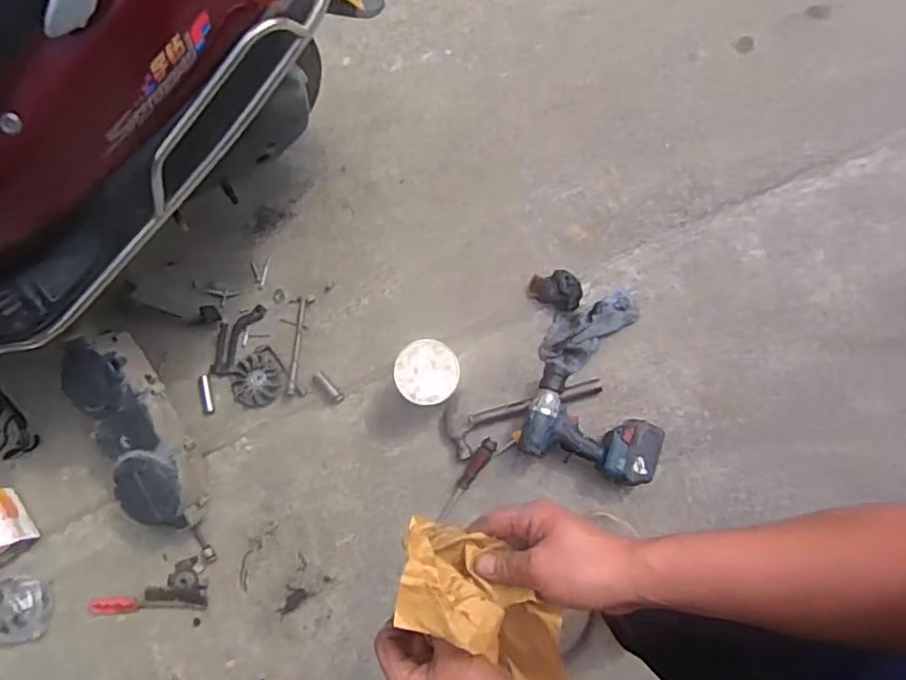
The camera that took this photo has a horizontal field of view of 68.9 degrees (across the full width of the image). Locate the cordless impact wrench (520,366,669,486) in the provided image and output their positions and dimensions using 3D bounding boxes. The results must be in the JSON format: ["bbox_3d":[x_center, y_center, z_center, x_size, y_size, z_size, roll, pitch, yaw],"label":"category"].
[{"bbox_3d":[0.265,0.160,1.247,0.242,0.085,0.172,17,80,7],"label":"cordless impact wrench"}]

